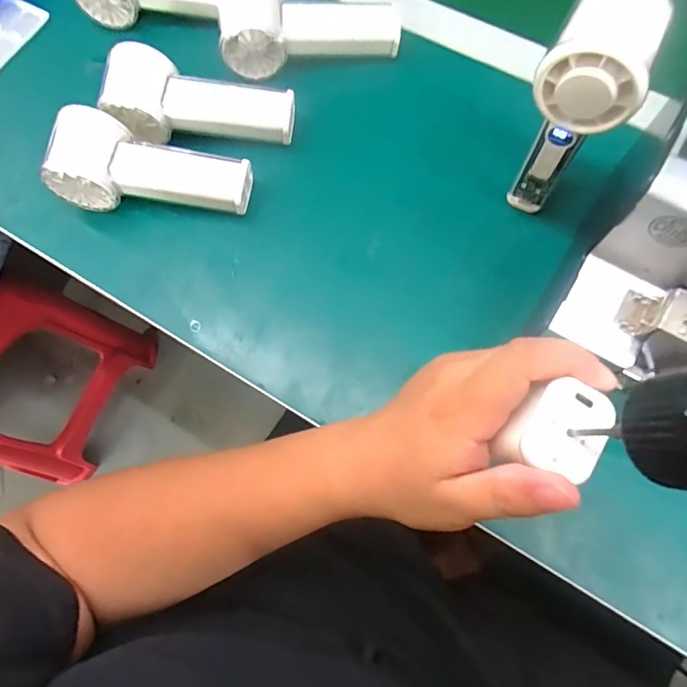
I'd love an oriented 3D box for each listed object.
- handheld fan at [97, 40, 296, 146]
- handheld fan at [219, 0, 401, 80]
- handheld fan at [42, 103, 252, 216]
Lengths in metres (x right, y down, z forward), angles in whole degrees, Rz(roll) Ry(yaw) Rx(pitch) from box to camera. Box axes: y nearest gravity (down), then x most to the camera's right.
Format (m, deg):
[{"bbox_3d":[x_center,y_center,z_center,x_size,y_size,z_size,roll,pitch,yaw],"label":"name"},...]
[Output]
[{"bbox_3d":[-0.116,-0.202,0.398,0.153,0.048,0.066,-1,72,2],"label":"handheld fan"},{"bbox_3d":[-0.028,-0.276,0.423,0.151,0.051,0.063,-5,72,0],"label":"handheld fan"},{"bbox_3d":[-0.152,-0.138,0.387,0.149,0.058,0.061,4,73,3],"label":"handheld fan"}]

